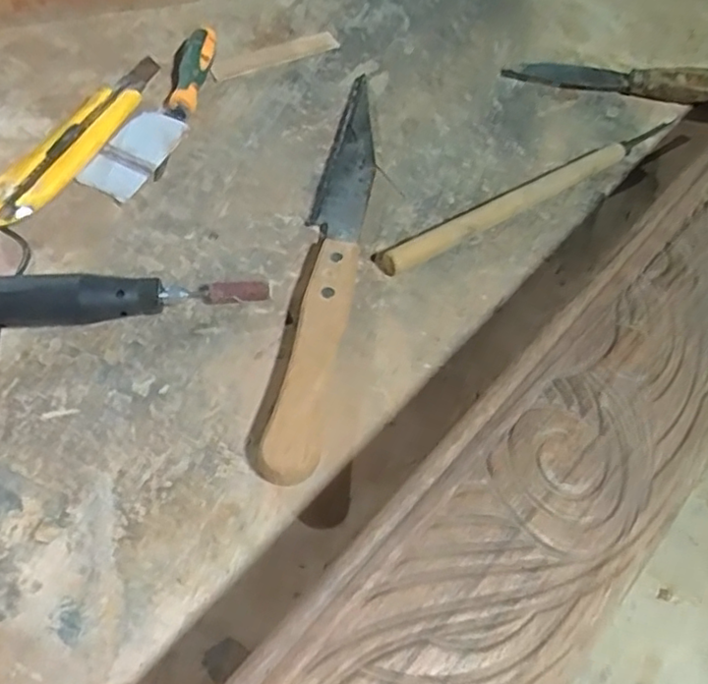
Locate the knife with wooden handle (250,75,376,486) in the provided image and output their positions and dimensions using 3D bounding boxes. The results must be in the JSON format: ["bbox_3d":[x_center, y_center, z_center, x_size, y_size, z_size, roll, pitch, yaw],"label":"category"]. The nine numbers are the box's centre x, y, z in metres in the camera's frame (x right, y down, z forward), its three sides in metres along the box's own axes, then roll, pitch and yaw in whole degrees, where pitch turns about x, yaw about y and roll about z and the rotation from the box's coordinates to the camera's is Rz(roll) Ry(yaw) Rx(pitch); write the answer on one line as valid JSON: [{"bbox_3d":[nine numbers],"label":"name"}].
[{"bbox_3d":[-0.014,-0.055,0.376,0.032,0.020,0.285,8,59,3],"label":"knife with wooden handle"}]

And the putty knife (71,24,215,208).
[{"bbox_3d":[-0.128,-0.155,0.426,0.045,0.024,0.147,21,61,11],"label":"putty knife"}]

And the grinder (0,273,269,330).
[{"bbox_3d":[-0.157,-0.022,0.346,0.211,0.030,0.024,-6,59,-5],"label":"grinder"}]

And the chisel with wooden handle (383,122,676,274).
[{"bbox_3d":[0.120,-0.097,0.400,0.234,0.018,0.020,-28,64,-17],"label":"chisel with wooden handle"}]

